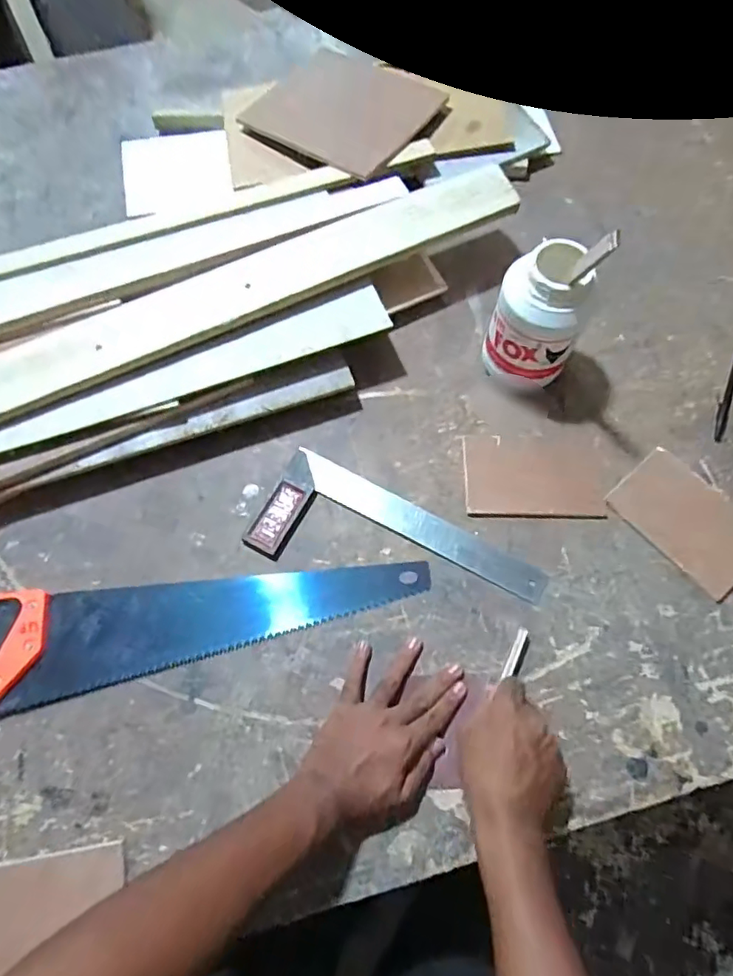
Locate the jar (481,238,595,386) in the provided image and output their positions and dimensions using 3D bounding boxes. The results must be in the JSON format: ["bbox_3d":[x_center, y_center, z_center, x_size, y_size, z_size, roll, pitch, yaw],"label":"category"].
[{"bbox_3d":[0.180,-0.175,0.603,0.088,0.162,0.077,17,70,7],"label":"jar"}]

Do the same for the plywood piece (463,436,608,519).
[{"bbox_3d":[0.189,-0.011,0.624,0.154,0.006,0.095,2,69,2],"label":"plywood piece"}]

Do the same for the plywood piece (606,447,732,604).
[{"bbox_3d":[0.347,0.036,0.599,0.099,0.006,0.151,-40,74,-13],"label":"plywood piece"}]

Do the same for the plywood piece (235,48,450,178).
[{"bbox_3d":[-0.038,-0.528,0.772,0.263,0.015,0.201,33,72,20],"label":"plywood piece"}]

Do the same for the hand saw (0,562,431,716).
[{"bbox_3d":[-0.193,0.142,0.562,0.512,0.027,0.109,-8,70,-2],"label":"hand saw"}]

